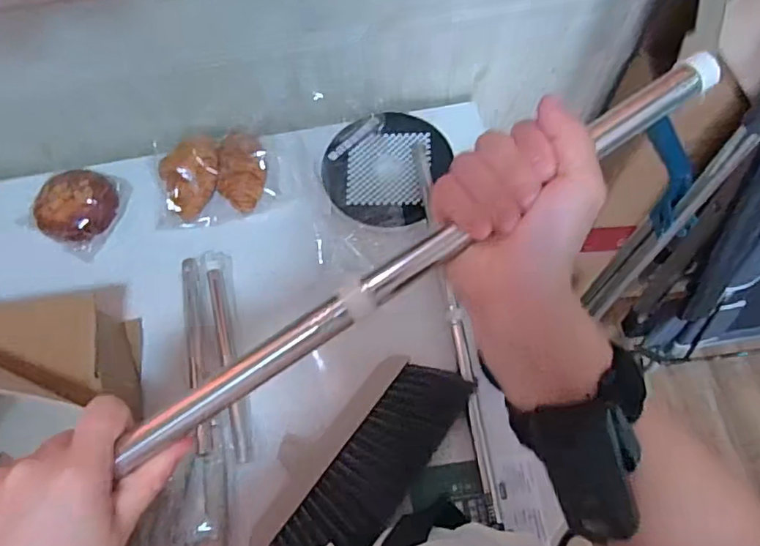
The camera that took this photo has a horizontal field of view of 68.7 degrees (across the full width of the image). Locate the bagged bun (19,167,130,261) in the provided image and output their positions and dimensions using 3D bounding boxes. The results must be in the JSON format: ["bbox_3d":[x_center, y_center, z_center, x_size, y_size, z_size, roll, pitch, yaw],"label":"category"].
[{"bbox_3d":[-0.398,-0.091,0.735,0.095,0.048,0.114,24,71,11],"label":"bagged bun"}]

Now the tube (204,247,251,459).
[{"bbox_3d":[-0.180,0.091,0.670,0.033,0.016,0.265,-13,68,-3],"label":"tube"}]

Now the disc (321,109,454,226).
[{"bbox_3d":[0.006,-0.146,0.766,0.162,0.022,0.165,1,76,-6],"label":"disc"}]

